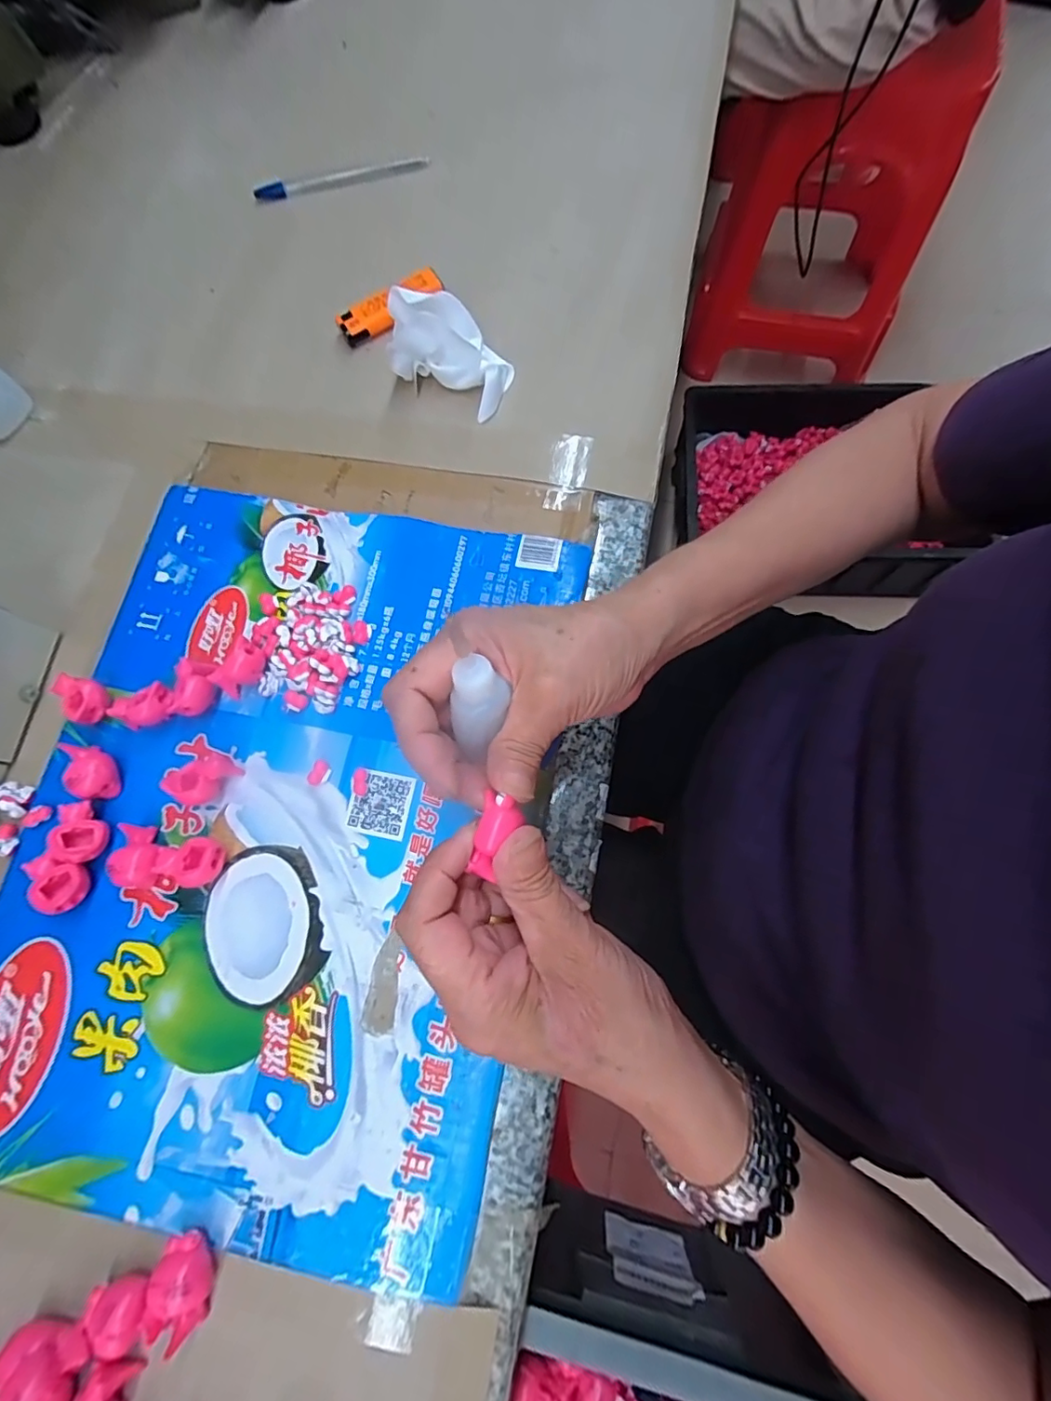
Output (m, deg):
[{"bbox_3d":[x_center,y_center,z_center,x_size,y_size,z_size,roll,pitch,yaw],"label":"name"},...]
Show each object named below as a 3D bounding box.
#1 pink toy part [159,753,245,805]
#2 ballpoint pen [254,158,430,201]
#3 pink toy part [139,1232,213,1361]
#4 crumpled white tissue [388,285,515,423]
[{"bbox_3d":[-0.182,0.044,0.305,0.026,0.021,0.030,31,79,11],"label":"pink toy part"},{"bbox_3d":[-0.150,-0.426,0.442,0.141,0.013,0.012,-13,75,0],"label":"ballpoint pen"},{"bbox_3d":[-0.154,0.265,0.243,0.025,0.021,0.034,13,76,7],"label":"pink toy part"},{"bbox_3d":[-0.052,-0.232,0.359,0.080,0.047,0.053,14,76,7],"label":"crumpled white tissue"}]

